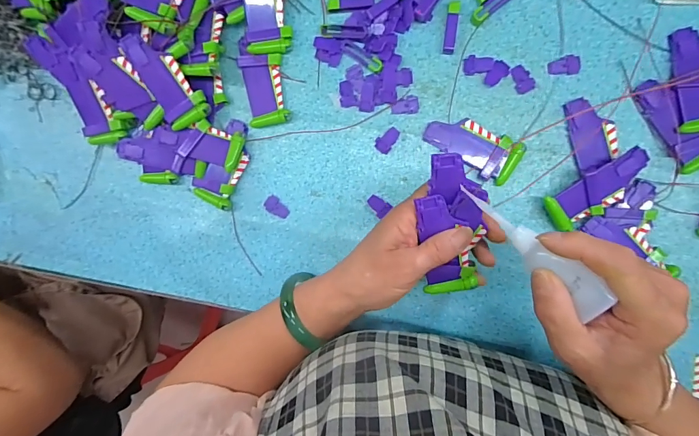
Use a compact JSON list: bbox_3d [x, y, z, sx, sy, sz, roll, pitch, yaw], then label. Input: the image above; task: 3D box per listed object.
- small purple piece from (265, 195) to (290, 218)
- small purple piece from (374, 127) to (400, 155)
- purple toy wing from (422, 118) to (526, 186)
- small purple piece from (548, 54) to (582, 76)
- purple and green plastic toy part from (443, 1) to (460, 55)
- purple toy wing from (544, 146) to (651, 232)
[{"bbox_3d":[-0.076,-0.010,0.400,0.027,0.004,0.017,38,99,3],"label":"small purple piece"},{"bbox_3d":[0.037,-0.078,0.379,0.017,0.004,0.026,37,99,4],"label":"small purple piece"},{"bbox_3d":[0.117,-0.069,0.367,0.089,0.010,0.042,28,98,5],"label":"purple toy wing"},{"bbox_3d":[0.198,-0.141,0.351,0.027,0.004,0.018,0,95,8],"label":"small purple piece"},{"bbox_3d":[0.096,-0.178,0.357,0.011,0.009,0.045,6,96,8],"label":"purple and green plastic toy part"},{"bbox_3d":[0.224,-0.025,0.347,0.089,0.022,0.036,-34,89,9],"label":"purple toy wing"}]

